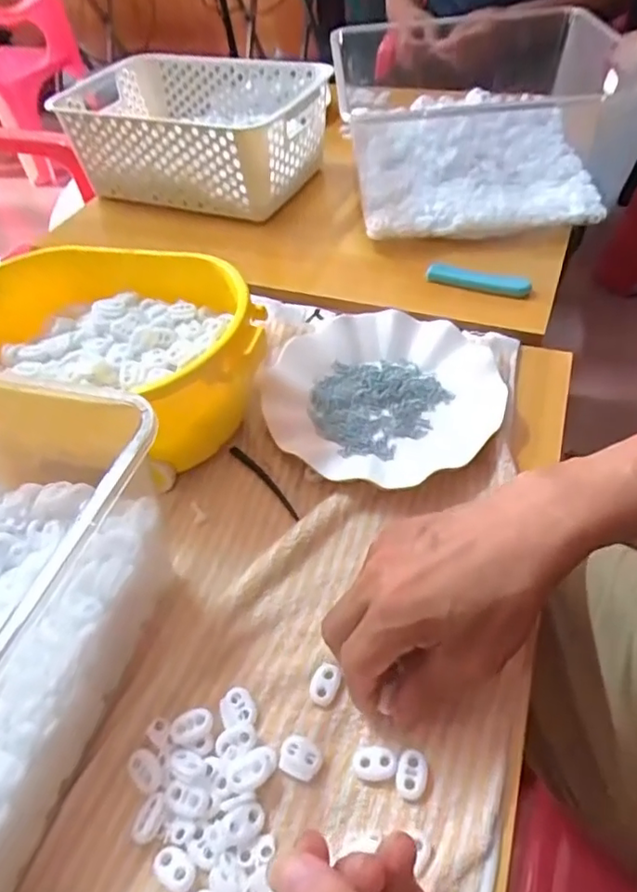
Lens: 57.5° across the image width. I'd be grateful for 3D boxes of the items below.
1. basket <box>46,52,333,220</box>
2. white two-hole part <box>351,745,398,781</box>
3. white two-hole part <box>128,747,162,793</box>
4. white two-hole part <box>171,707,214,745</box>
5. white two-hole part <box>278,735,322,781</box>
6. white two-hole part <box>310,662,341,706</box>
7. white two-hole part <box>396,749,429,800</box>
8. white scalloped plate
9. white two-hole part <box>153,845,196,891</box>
[{"bbox_3d":[-0.151,-0.390,0.725,0.299,0.103,0.199,16,52,19],"label":"basket"},{"bbox_3d":[0.029,0.162,0.297,0.023,0.004,0.015,1,48,7],"label":"white two-hole part"},{"bbox_3d":[-0.090,0.169,0.302,0.014,0.004,0.021,-32,53,-21],"label":"white two-hole part"},{"bbox_3d":[-0.068,0.150,0.311,0.022,0.004,0.015,-20,49,-12],"label":"white two-hole part"},{"bbox_3d":[-0.010,0.162,0.302,0.022,0.004,0.018,15,51,19],"label":"white two-hole part"},{"bbox_3d":[0.004,0.133,0.325,0.015,0.004,0.022,16,51,19],"label":"white two-hole part"},{"bbox_3d":[0.047,0.165,0.293,0.015,0.004,0.023,9,50,14],"label":"white two-hole part"},{"bbox_3d":[0.050,-0.046,0.460,0.175,0.022,0.178,-3,48,3],"label":"white scalloped plate"},{"bbox_3d":[-0.068,0.198,0.273,0.022,0.005,0.015,22,54,23],"label":"white two-hole part"}]

